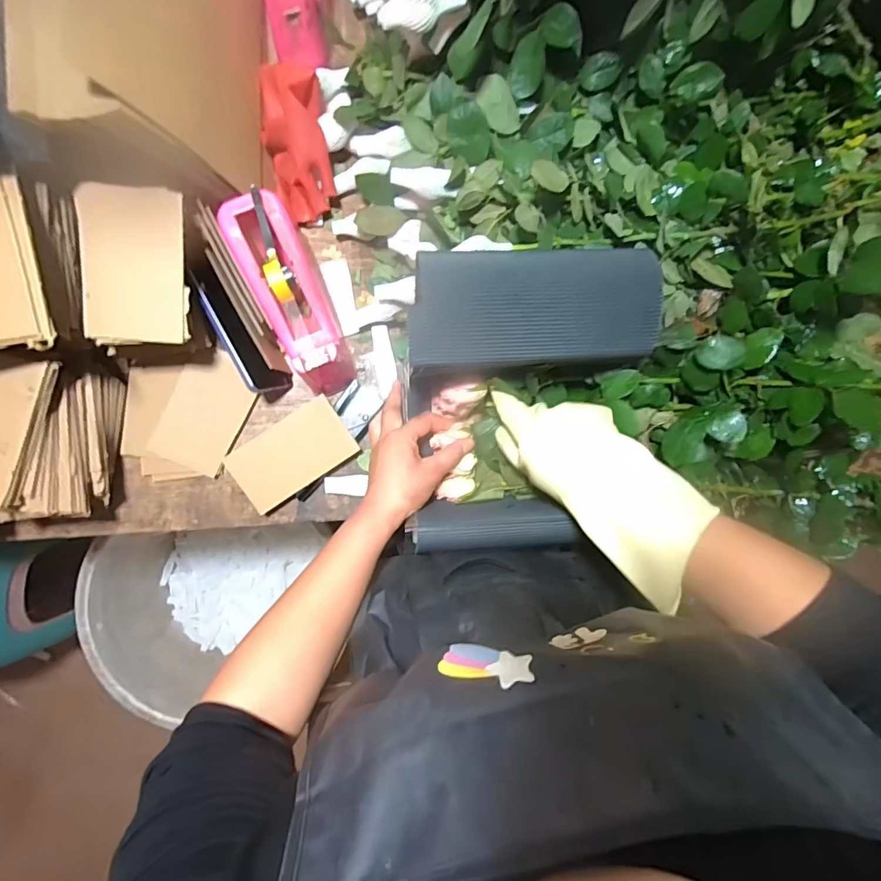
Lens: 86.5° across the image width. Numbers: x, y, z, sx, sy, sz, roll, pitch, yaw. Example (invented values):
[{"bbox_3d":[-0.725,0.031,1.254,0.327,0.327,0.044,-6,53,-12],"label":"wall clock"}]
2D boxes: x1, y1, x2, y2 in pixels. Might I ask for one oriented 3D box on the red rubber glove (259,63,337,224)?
[{"bbox_3d":[-0.163,-0.340,0.525,0.068,0.078,0.161,-8,92,-5],"label":"red rubber glove"}]

